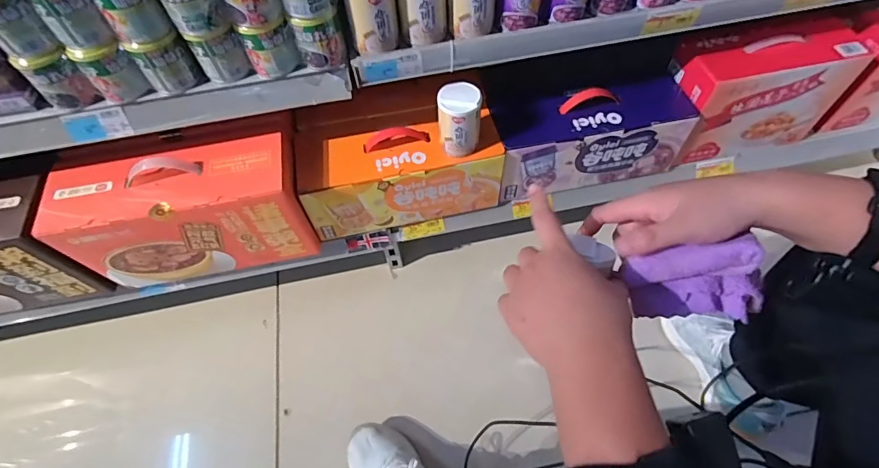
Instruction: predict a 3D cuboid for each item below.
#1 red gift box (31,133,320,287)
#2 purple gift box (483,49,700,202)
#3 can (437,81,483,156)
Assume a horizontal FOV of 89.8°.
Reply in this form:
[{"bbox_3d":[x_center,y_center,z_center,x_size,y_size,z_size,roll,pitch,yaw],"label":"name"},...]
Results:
[{"bbox_3d":[-0.390,-0.030,0.712,0.334,0.196,0.116,-10,60,-3],"label":"red gift box"},{"bbox_3d":[0.260,-0.185,0.794,0.321,0.153,0.130,-10,60,-3],"label":"purple gift box"},{"bbox_3d":[0.031,-0.174,0.673,0.062,0.092,0.055,-9,59,-2],"label":"can"}]

